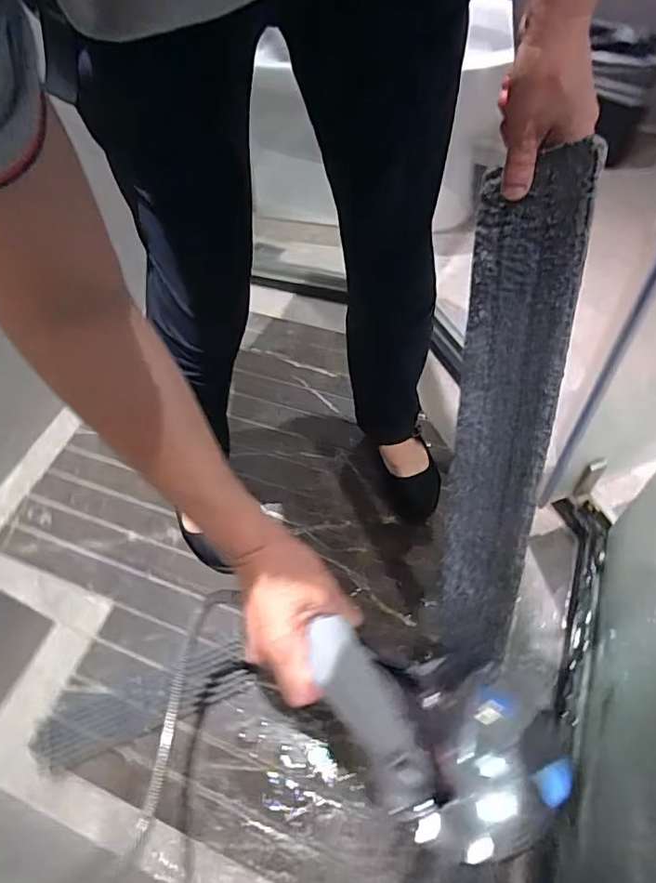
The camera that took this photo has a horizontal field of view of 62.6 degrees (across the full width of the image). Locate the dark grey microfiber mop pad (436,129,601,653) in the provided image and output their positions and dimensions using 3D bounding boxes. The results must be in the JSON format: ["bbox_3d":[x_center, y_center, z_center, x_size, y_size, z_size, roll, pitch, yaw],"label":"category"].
[{"bbox_3d":[0.169,0.027,0.554,0.009,0.566,0.108,-22,36,-29],"label":"dark grey microfiber mop pad"}]

